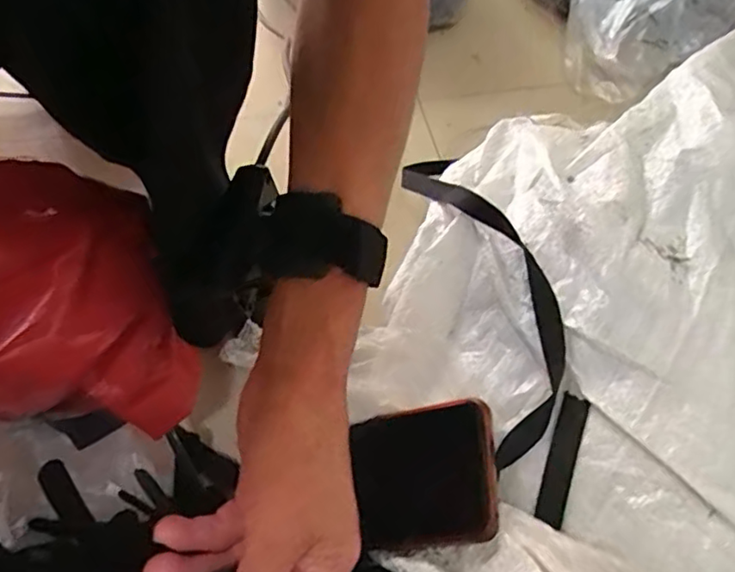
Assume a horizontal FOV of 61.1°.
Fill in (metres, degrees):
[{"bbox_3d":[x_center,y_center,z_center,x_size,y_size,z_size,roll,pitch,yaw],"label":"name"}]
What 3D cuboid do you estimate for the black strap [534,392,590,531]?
[{"bbox_3d":[0.103,0.091,0.328,0.015,0.004,0.068,5,64,37],"label":"black strap"}]

